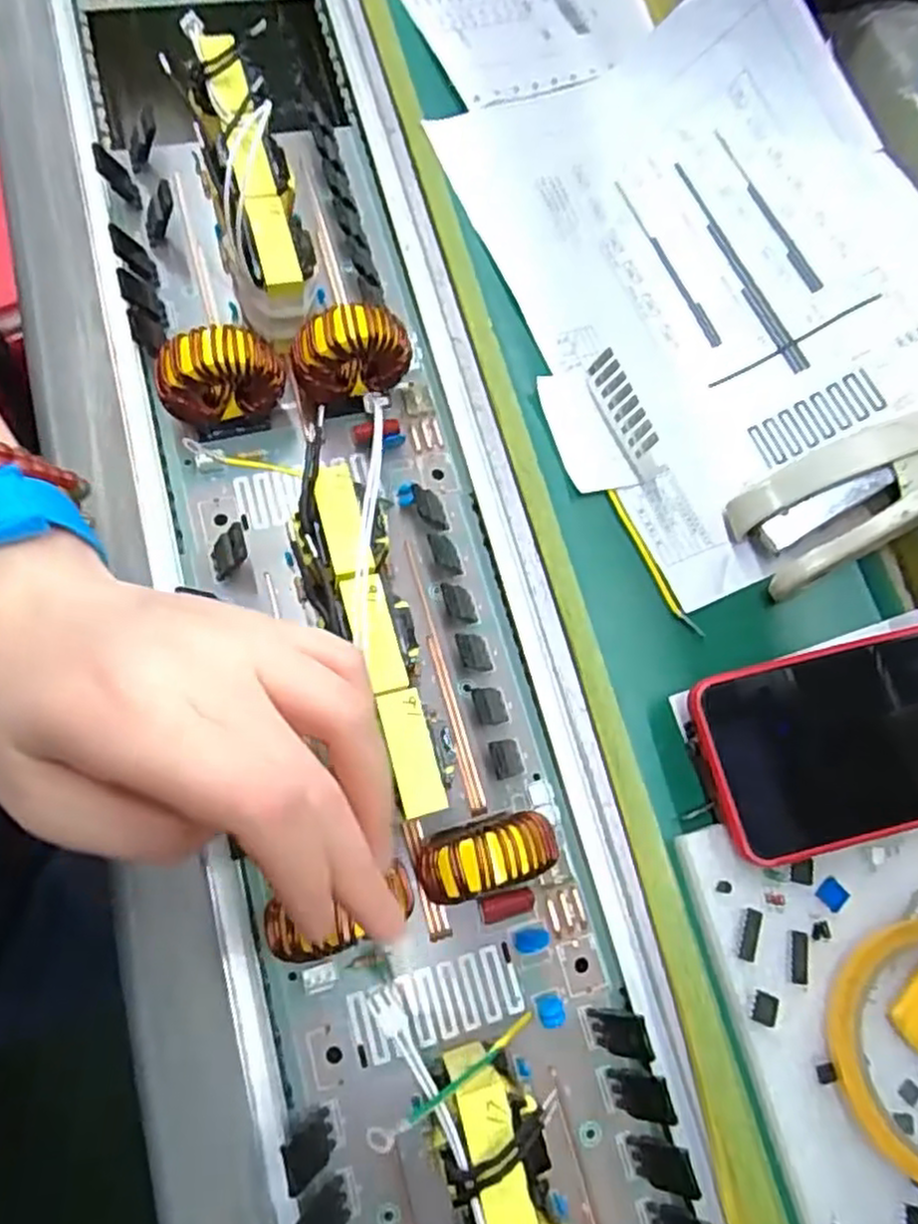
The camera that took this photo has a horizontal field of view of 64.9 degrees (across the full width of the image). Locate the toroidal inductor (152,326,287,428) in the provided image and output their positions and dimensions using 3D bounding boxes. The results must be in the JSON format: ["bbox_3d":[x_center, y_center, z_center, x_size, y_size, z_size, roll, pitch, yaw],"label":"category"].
[{"bbox_3d":[-0.103,-0.100,0.315,0.050,0.050,0.022,-17,77,-5],"label":"toroidal inductor"}]

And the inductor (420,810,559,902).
[{"bbox_3d":[0.010,0.093,0.278,0.051,0.046,0.023,-17,77,-5],"label":"inductor"}]

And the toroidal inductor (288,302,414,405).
[{"bbox_3d":[-0.048,-0.113,0.328,0.051,0.051,0.022,-17,77,-5],"label":"toroidal inductor"}]

